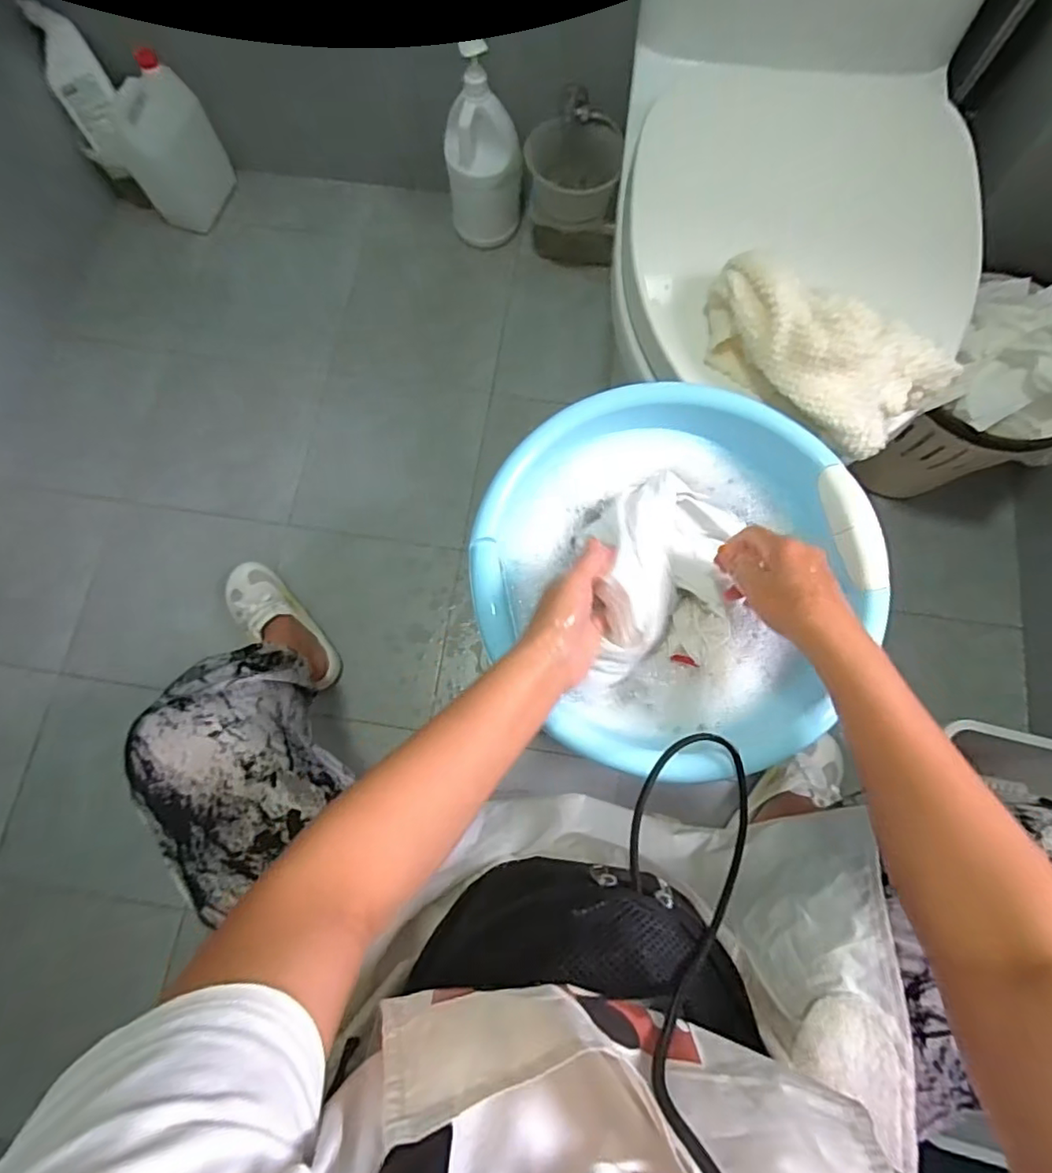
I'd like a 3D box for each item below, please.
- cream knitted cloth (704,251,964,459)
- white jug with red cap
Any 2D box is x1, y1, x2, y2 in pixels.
[{"bbox_3d":[0.263,-0.211,0.523,0.223,0.073,0.110,33,74,11],"label":"cream knitted cloth"},{"bbox_3d":[-0.642,-0.793,1.052,0.100,0.212,0.161,21,72,7],"label":"white jug with red cap"}]

